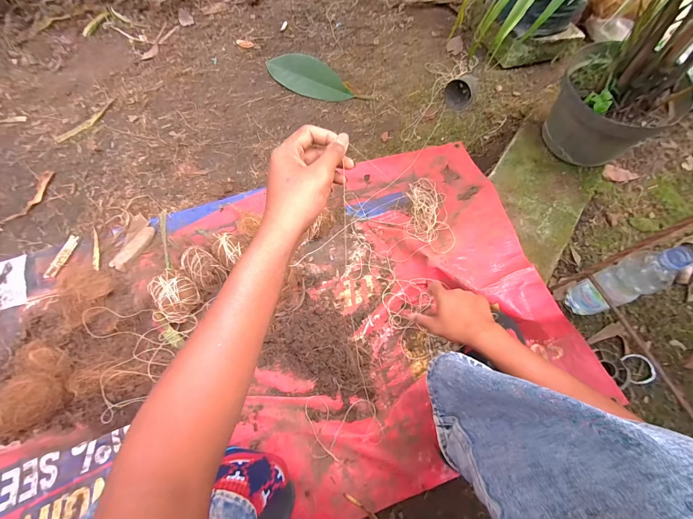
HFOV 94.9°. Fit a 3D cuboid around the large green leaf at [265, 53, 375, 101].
[{"bbox_3d":[-0.097,-0.529,0.929,0.330,0.037,0.110,34,72,12],"label":"large green leaf"}]

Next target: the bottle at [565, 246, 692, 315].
[{"bbox_3d":[0.484,0.047,0.571,0.059,0.234,0.068,-25,71,-10],"label":"bottle"}]

